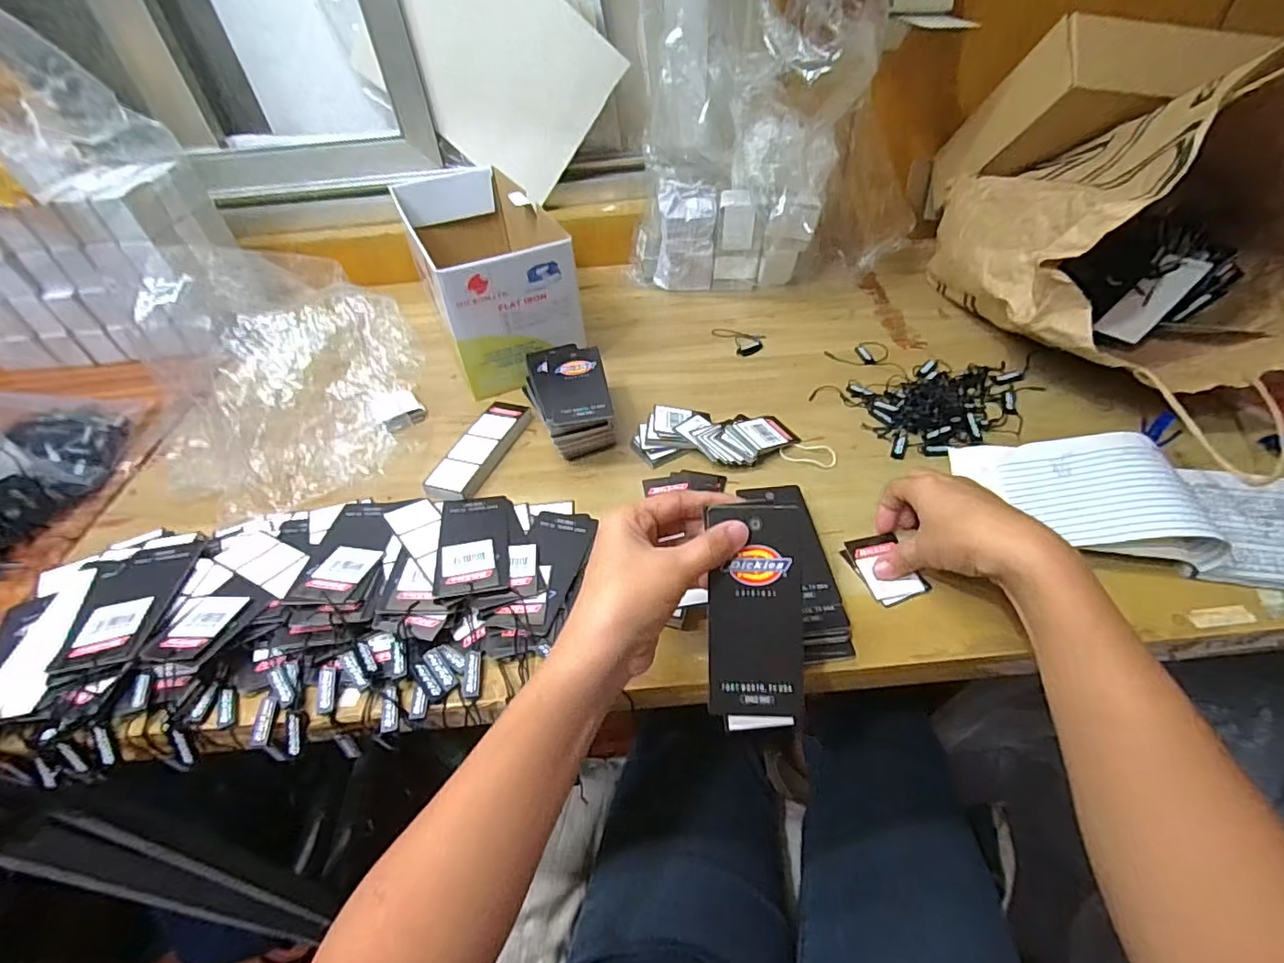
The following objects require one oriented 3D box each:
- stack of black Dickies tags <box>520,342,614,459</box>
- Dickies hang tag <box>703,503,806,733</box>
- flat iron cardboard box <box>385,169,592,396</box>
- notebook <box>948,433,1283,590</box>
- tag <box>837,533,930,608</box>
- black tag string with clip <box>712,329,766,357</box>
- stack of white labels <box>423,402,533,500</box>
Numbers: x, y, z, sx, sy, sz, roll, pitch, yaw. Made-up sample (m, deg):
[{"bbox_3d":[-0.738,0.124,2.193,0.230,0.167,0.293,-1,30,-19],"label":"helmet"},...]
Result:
[{"bbox_3d":[-0.063,-0.072,0.507,0.071,0.049,0.115,-15,44,-11],"label":"stack of black Dickies tags"},{"bbox_3d":[0.060,0.072,0.300,0.049,0.007,0.117,-1,86,2],"label":"Dickies hang tag"},{"bbox_3d":[-0.170,-0.230,0.625,0.131,0.128,0.282,-21,45,-17],"label":"flat iron cardboard box"},{"bbox_3d":[0.372,0.015,0.385,0.263,0.034,0.101,7,44,12],"label":"notebook"},{"bbox_3d":[0.167,0.058,0.389,0.042,0.007,0.054,-14,44,-10],"label":"tag"},{"bbox_3d":[0.111,-0.160,0.620,0.044,0.006,0.064,-21,45,-17],"label":"black tag string with clip"},{"bbox_3d":[-0.141,-0.030,0.491,0.039,0.010,0.120,12,45,17],"label":"stack of white labels"}]

